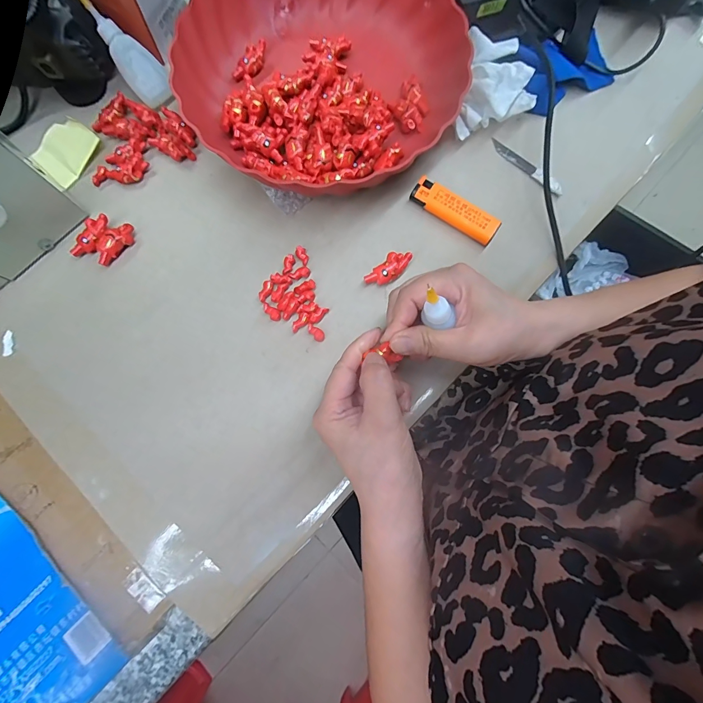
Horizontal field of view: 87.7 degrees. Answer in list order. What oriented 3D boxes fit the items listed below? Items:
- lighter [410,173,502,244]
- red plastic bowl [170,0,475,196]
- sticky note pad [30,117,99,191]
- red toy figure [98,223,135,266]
[{"bbox_3d":[0.090,-0.123,0.323,0.080,0.016,0.020,34,80,5],"label":"lighter"},{"bbox_3d":[-0.030,-0.246,0.324,0.232,0.048,0.239,0,79,-1],"label":"red plastic bowl"},{"bbox_3d":[-0.266,-0.185,0.338,0.050,0.010,0.058,34,81,5],"label":"sticky note pad"},{"bbox_3d":[-0.206,-0.095,0.318,0.018,0.010,0.041,39,81,6],"label":"red toy figure"}]

